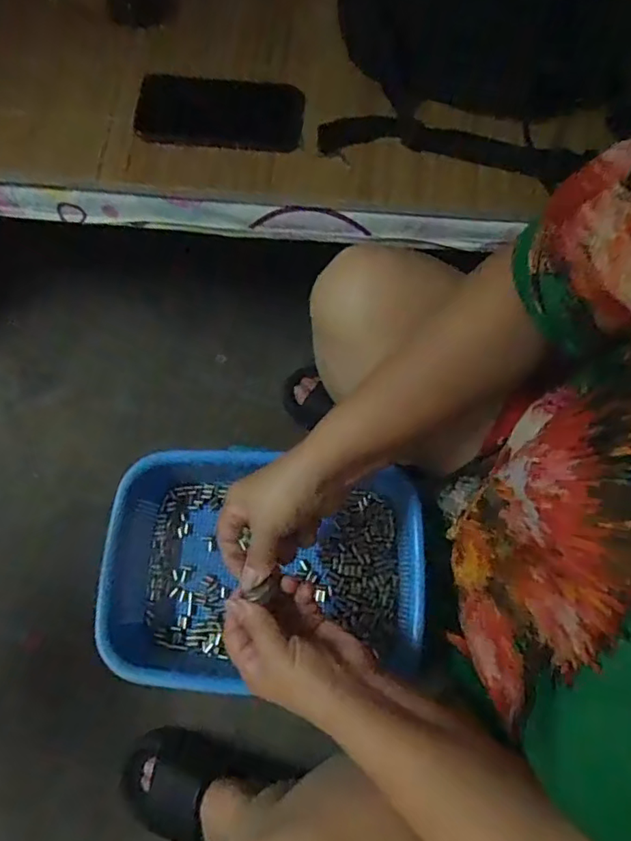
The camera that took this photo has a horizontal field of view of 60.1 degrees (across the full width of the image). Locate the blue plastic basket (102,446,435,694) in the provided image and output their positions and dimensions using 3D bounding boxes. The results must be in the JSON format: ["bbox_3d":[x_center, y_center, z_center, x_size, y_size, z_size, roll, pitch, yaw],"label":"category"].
[{"bbox_3d":[-0.056,0.140,0.528,0.293,0.074,0.205,0,72,3],"label":"blue plastic basket"}]

